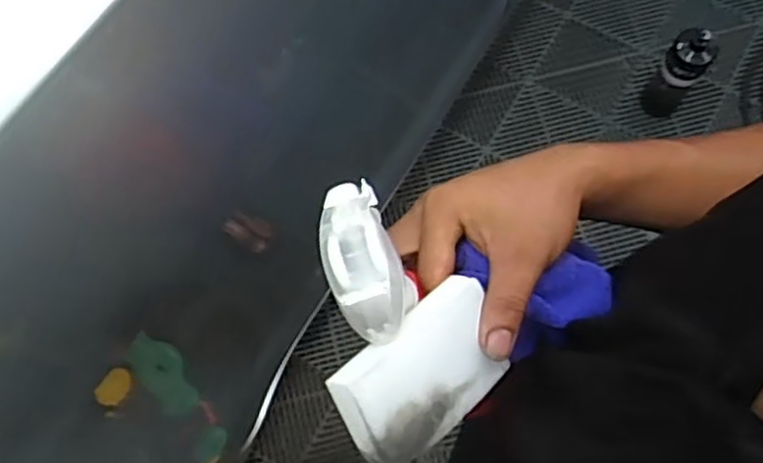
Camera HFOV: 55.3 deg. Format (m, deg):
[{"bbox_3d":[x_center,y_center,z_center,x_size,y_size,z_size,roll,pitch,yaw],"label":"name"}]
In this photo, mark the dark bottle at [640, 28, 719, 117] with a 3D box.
[{"bbox_3d":[0.621,-0.328,1.535,0.082,0.248,0.089,0,74,2],"label":"dark bottle"}]

